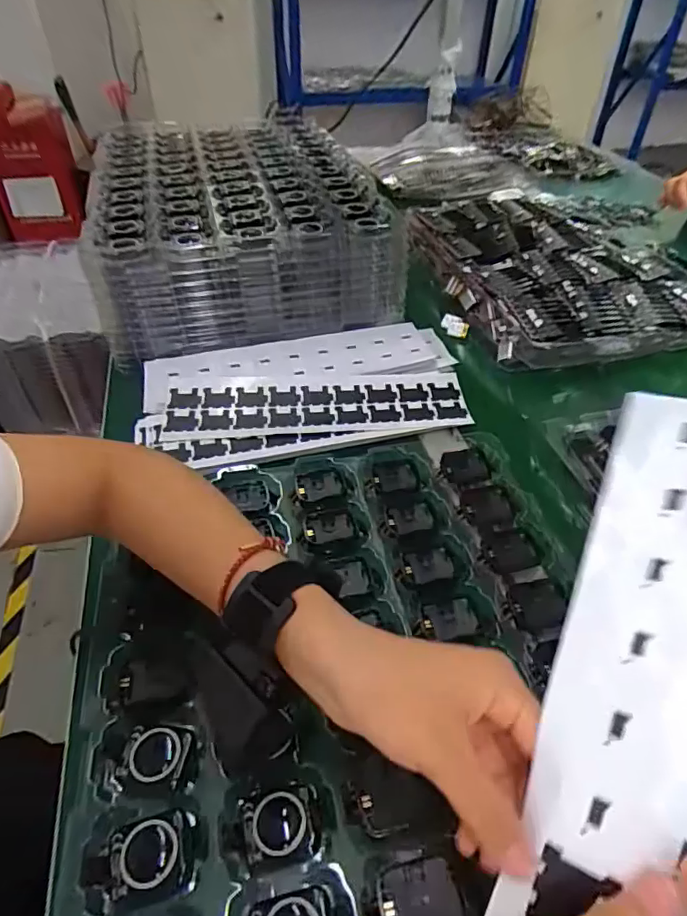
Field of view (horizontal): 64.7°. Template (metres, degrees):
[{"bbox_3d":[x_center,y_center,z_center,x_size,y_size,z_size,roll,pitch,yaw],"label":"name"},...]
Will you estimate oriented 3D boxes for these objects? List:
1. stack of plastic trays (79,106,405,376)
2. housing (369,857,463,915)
[{"bbox_3d":[-0.149,-0.328,0.750,0.329,0.136,0.477,-11,44,-10],"label":"stack of plastic trays"},{"bbox_3d":[0.035,0.215,0.261,0.042,0.009,0.031,-10,43,-9],"label":"housing"}]

